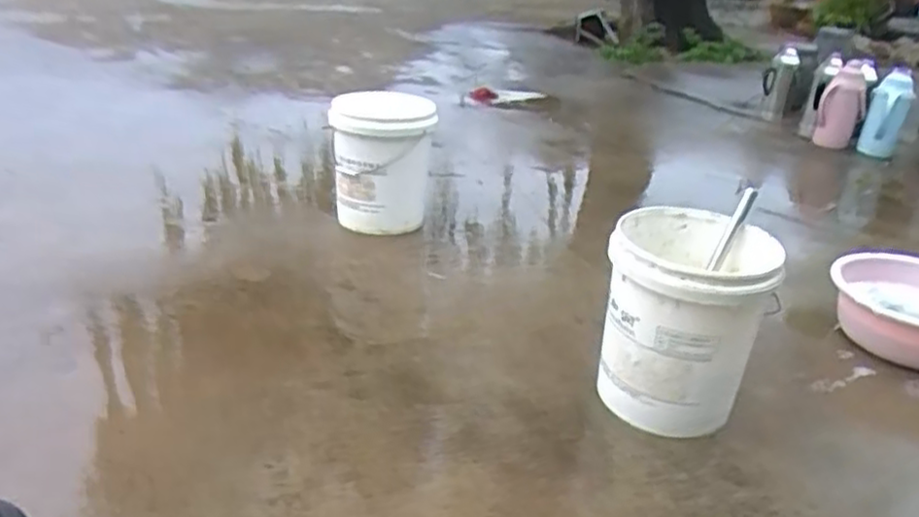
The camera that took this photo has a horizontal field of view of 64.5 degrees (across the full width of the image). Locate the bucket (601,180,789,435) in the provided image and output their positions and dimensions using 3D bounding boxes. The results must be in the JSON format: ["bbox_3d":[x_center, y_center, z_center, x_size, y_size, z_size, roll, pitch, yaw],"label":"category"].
[{"bbox_3d":[0.421,0.124,1.423,0.286,0.352,0.302,7,26,7],"label":"bucket"}]

